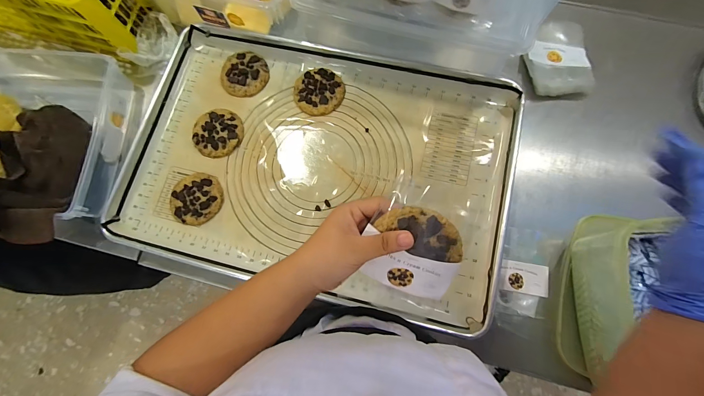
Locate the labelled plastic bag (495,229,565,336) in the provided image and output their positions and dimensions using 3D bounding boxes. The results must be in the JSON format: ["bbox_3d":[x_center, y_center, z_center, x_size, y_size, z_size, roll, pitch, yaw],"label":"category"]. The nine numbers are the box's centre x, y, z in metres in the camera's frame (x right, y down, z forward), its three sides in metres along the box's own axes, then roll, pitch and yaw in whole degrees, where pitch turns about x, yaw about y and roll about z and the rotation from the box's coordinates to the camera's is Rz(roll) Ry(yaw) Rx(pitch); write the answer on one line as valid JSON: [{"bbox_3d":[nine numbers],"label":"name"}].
[{"bbox_3d":[0.275,0.130,0.474,0.081,0.010,0.161,19,79,5],"label":"labelled plastic bag"}]

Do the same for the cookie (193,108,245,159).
[{"bbox_3d":[-0.229,-0.112,0.511,0.084,0.016,0.085,0,78,1],"label":"cookie"}]

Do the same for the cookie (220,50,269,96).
[{"bbox_3d":[-0.194,-0.224,0.533,0.082,0.016,0.089,-31,79,-5],"label":"cookie"}]

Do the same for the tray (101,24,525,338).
[{"bbox_3d":[-0.056,-0.062,0.491,0.598,0.033,0.415,13,79,4],"label":"tray"}]

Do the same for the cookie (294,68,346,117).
[{"bbox_3d":[-0.056,-0.185,0.520,0.083,0.017,0.080,0,78,1],"label":"cookie"}]

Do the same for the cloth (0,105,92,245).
[{"bbox_3d":[-0.513,-0.040,0.463,0.136,0.074,0.228,-6,78,1],"label":"cloth"}]

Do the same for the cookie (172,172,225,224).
[{"bbox_3d":[-0.251,0.000,0.484,0.080,0.013,0.083,19,79,5],"label":"cookie"}]

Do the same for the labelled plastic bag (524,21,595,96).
[{"bbox_3d":[0.369,-0.263,0.544,0.110,0.028,0.168,5,78,2],"label":"labelled plastic bag"}]

